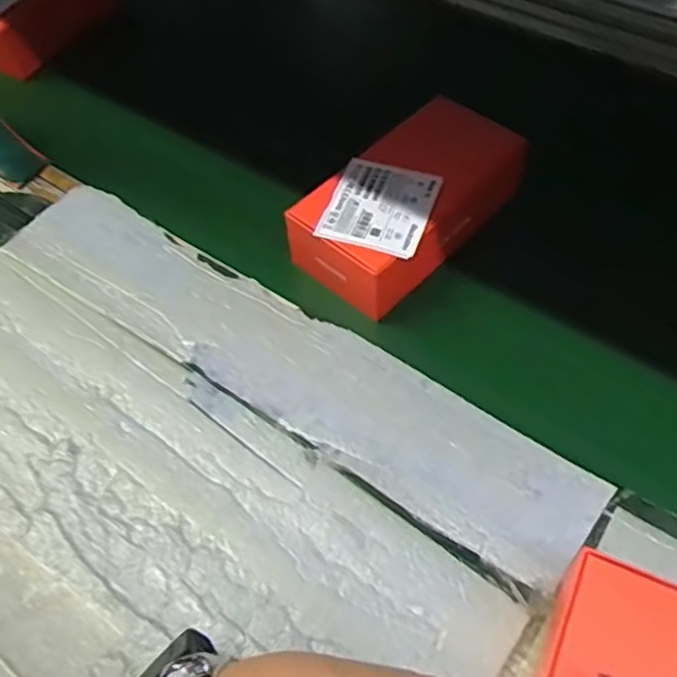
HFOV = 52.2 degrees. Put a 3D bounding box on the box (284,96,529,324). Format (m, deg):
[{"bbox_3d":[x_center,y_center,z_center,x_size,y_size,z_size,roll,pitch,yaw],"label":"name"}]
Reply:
[{"bbox_3d":[0.055,-0.106,0.534,0.091,0.056,0.186,37,67,25],"label":"box"}]

